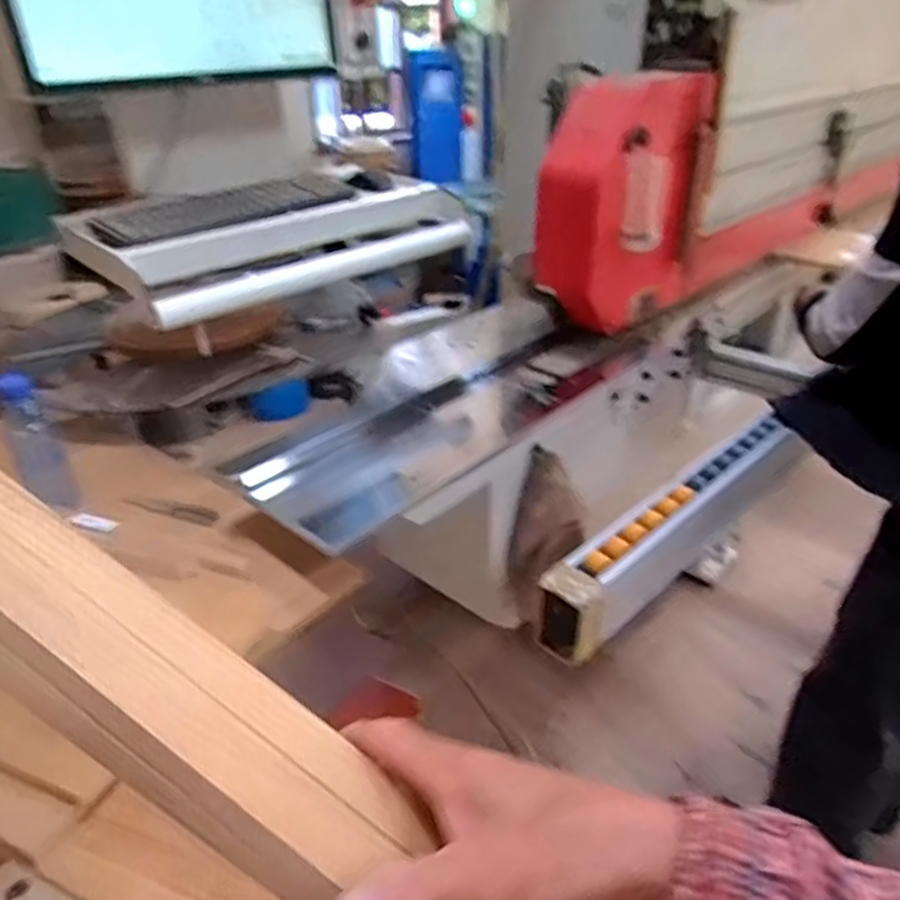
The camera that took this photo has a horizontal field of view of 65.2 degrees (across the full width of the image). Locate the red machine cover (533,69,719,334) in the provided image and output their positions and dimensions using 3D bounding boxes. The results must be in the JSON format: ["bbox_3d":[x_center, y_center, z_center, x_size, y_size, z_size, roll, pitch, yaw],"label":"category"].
[{"bbox_3d":[0.293,-0.419,1.212,0.181,0.380,0.262,21,35,33],"label":"red machine cover"}]

